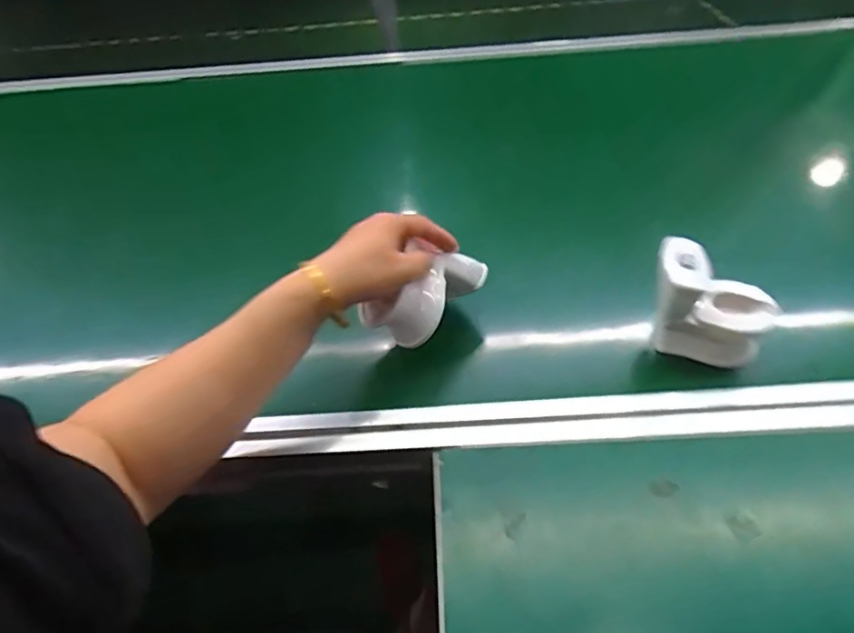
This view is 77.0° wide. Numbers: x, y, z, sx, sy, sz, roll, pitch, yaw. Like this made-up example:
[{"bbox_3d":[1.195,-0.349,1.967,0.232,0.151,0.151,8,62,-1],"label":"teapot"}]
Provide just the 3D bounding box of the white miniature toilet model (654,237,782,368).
[{"bbox_3d":[0.256,-0.013,0.483,0.111,0.102,0.056,3,46,8],"label":"white miniature toilet model"}]

